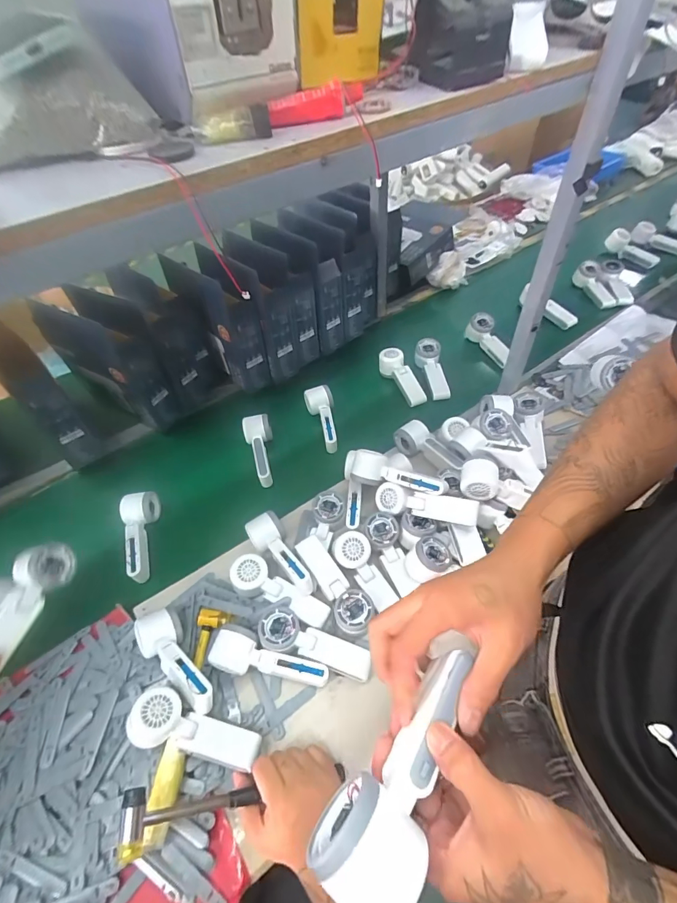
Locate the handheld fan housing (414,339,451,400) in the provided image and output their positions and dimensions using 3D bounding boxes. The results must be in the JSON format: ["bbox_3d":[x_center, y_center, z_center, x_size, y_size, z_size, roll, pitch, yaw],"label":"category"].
[{"bbox_3d":[0.221,-0.189,0.976,0.058,0.048,0.164,-8,63,-3],"label":"handheld fan housing"}]

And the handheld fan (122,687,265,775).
[{"bbox_3d":[-0.177,0.345,0.510,0.159,0.036,0.058,23,52,-6],"label":"handheld fan"}]

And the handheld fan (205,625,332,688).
[{"bbox_3d":[-0.099,0.289,0.578,0.173,0.051,0.057,6,52,10],"label":"handheld fan"}]

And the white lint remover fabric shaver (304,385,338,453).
[{"bbox_3d":[-0.036,-0.068,0.886,0.059,0.054,0.153,-8,51,-2],"label":"white lint remover fabric shaver"}]

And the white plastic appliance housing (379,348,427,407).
[{"bbox_3d":[0.146,-0.171,0.959,0.053,0.046,0.168,-23,66,-15],"label":"white plastic appliance housing"}]

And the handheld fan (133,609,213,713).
[{"bbox_3d":[-0.224,0.283,0.573,0.166,0.050,0.064,32,61,26],"label":"handheld fan"}]

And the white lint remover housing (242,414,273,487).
[{"bbox_3d":[-0.154,-0.002,0.835,0.059,0.053,0.160,-17,52,-9],"label":"white lint remover housing"}]

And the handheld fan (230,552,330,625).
[{"bbox_3d":[-0.093,0.220,0.646,0.164,0.040,0.051,28,56,5],"label":"handheld fan"}]

